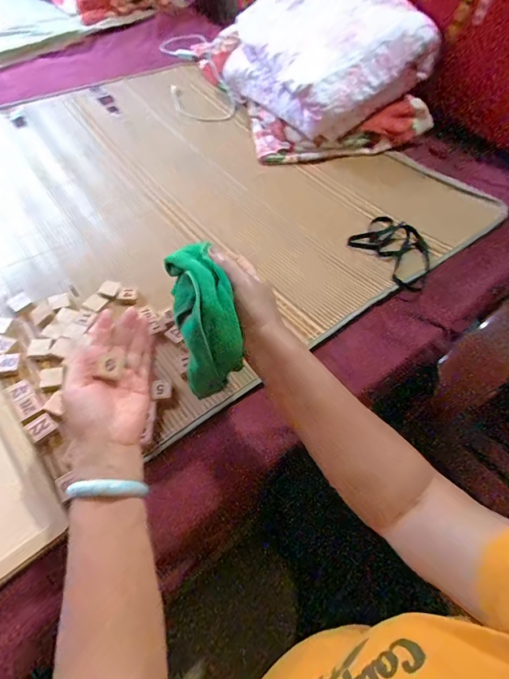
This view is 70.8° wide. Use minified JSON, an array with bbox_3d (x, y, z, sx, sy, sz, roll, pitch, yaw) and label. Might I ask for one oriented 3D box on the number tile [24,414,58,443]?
[{"bbox_3d":[-0.262,0.107,0.440,0.028,0.006,0.026,-38,67,-25],"label":"number tile"}]

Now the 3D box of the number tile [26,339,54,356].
[{"bbox_3d":[-0.307,0.010,0.512,0.031,0.004,0.027,-3,57,-7],"label":"number tile"}]

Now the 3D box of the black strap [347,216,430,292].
[{"bbox_3d":[0.260,-0.165,0.660,0.128,0.029,0.198,-21,61,-17],"label":"black strap"}]

